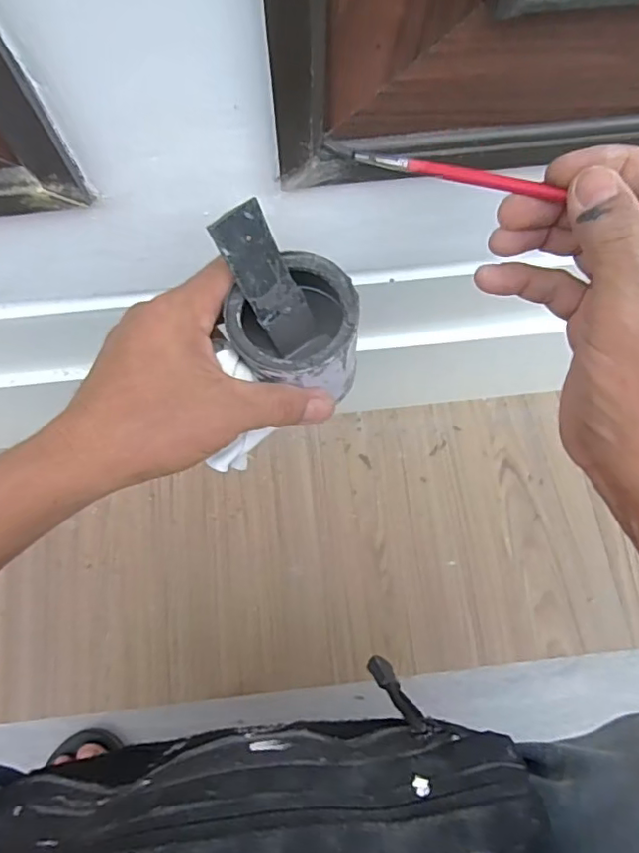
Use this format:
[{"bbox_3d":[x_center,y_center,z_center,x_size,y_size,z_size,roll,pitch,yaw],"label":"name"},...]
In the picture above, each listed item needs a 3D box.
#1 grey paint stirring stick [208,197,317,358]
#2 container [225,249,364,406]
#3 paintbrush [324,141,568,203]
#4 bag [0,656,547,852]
[{"bbox_3d":[-0.026,-0.072,0.282,0.027,0.078,0.004,-38,38,-11],"label":"grey paint stirring stick"},{"bbox_3d":[-0.011,-0.045,0.300,0.065,0.057,0.060,0,73,0],"label":"container"},{"bbox_3d":[0.085,-0.107,0.244,0.192,0.010,0.005,24,74,24],"label":"paintbrush"},{"bbox_3d":[-0.034,0.148,0.209,0.226,0.079,0.072,-3,73,-4],"label":"bag"}]

